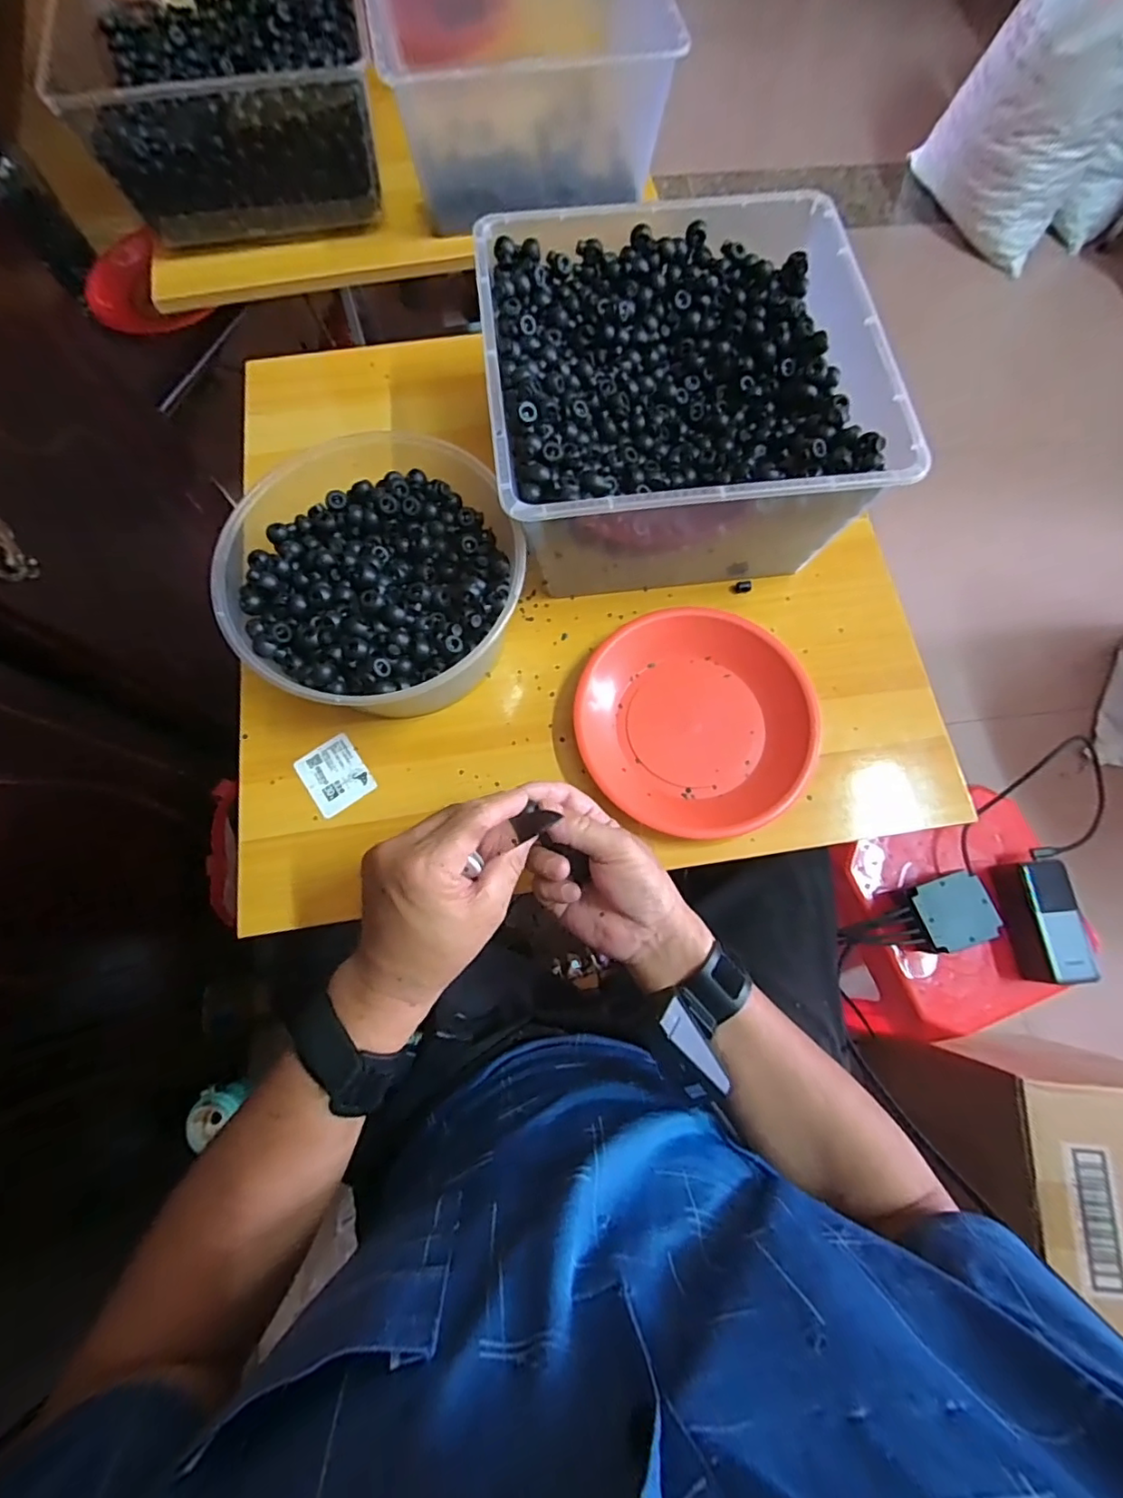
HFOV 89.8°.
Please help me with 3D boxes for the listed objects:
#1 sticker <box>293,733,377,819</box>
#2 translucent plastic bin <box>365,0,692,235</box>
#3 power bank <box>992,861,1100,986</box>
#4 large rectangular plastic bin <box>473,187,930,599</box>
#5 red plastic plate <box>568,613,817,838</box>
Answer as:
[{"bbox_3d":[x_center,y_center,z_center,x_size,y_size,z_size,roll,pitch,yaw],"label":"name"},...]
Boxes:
[{"bbox_3d":[-0.194,0.022,0.483,0.050,0.004,0.059,-33,81,-13],"label":"sticker"},{"bbox_3d":[-0.044,-0.748,0.642,0.282,0.156,0.244,-14,75,-5],"label":"translucent plastic bin"},{"bbox_3d":[0.551,0.196,0.642,0.057,0.055,0.132,-8,74,-4],"label":"power bank"},{"bbox_3d":[0.089,-0.289,0.484,0.292,0.137,0.285,-6,74,-3],"label":"large rectangular plastic bin"},{"bbox_3d":[0.112,-0.025,0.485,0.190,0.036,0.199,0,74,-1],"label":"red plastic plate"}]

